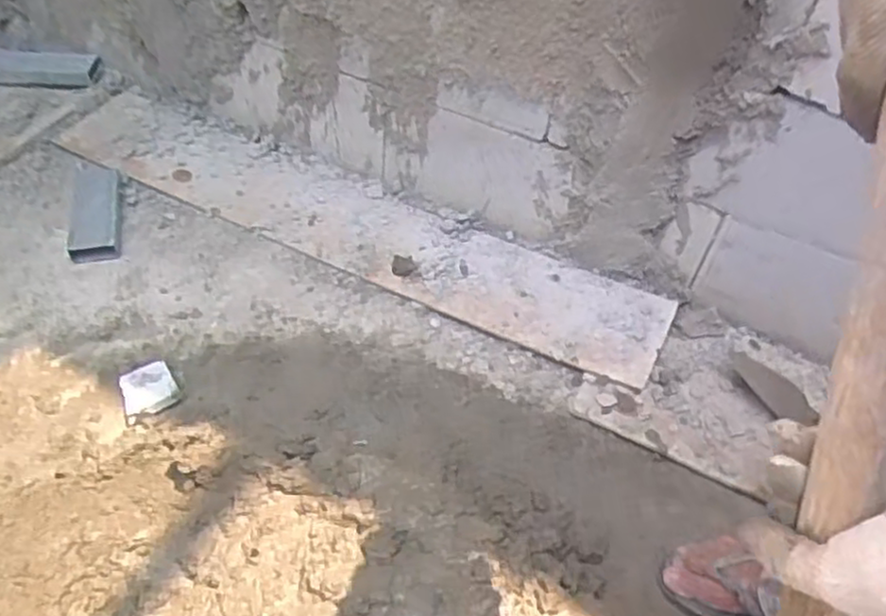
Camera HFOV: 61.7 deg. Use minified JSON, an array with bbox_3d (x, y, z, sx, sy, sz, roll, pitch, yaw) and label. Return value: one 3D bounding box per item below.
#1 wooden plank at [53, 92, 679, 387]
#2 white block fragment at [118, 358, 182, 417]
[{"bbox_3d":[-0.159,-0.163,1.333,1.140,0.031,0.202,22,52,12],"label":"wooden plank"},{"bbox_3d":[-0.430,0.119,1.080,0.077,0.020,0.078,-23,56,-23],"label":"white block fragment"}]

